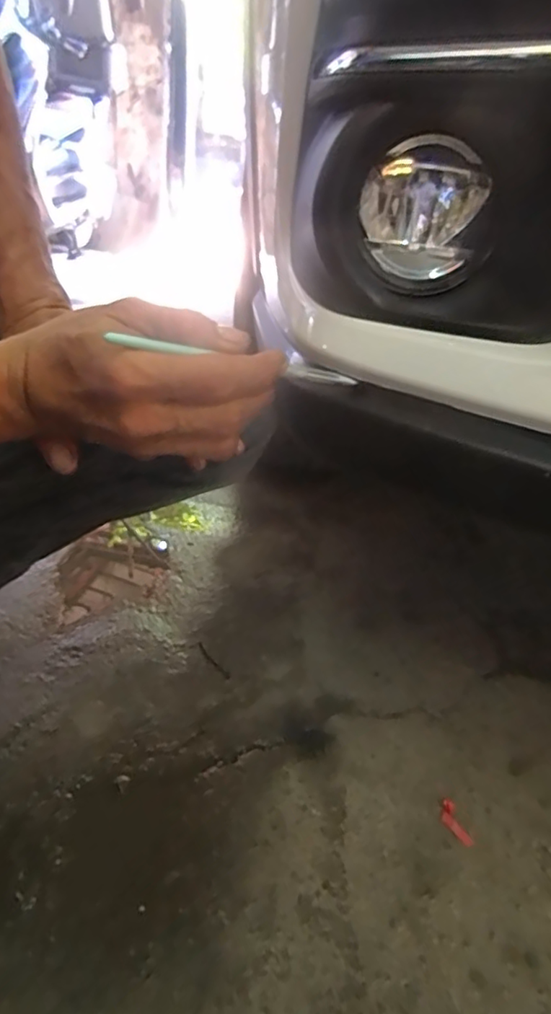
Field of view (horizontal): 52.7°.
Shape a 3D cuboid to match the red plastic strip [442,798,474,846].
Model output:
[{"bbox_3d":[0.143,0.254,0.447,0.014,0.005,0.036,-4,30,-17],"label":"red plastic strip"}]

